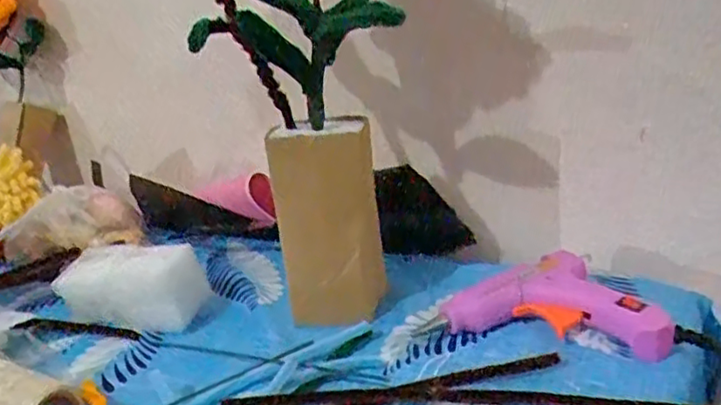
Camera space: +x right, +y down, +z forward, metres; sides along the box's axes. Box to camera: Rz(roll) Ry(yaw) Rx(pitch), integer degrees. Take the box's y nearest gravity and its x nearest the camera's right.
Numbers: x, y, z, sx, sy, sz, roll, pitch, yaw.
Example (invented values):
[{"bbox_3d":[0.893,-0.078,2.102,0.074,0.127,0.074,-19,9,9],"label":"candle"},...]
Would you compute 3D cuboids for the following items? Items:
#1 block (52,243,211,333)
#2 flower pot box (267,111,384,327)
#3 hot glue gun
[{"bbox_3d":[-0.165,0.060,0.480,0.109,0.047,0.039,0,22,20],"label":"block"},{"bbox_3d":[-0.020,0.013,0.438,0.067,0.127,0.047,-9,21,-4],"label":"flower pot box"},{"bbox_3d":[0.116,0.059,0.409,0.137,0.024,0.068,2,23,23],"label":"hot glue gun"}]

